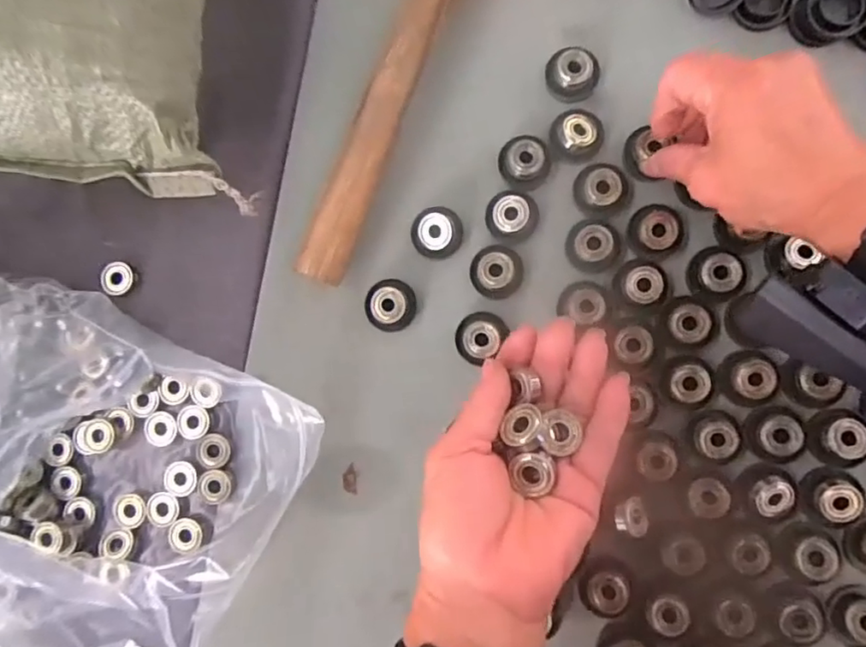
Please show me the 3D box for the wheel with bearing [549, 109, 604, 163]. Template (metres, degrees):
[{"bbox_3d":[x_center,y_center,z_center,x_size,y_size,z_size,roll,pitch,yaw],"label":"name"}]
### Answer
[{"bbox_3d":[0.088,-0.116,0.353,0.031,0.013,0.032,0,86,7],"label":"wheel with bearing"}]

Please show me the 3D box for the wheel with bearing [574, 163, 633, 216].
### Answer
[{"bbox_3d":[0.102,-0.082,0.348,0.033,0.012,0.031,0,86,7],"label":"wheel with bearing"}]

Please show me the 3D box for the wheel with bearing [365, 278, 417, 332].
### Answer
[{"bbox_3d":[-0.026,-0.011,0.359,0.029,0.014,0.031,0,86,7],"label":"wheel with bearing"}]

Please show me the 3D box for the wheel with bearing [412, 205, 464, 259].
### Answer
[{"bbox_3d":[0.003,-0.056,0.359,0.031,0.011,0.030,0,86,7],"label":"wheel with bearing"}]

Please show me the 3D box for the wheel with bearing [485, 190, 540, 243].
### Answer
[{"bbox_3d":[0.048,-0.066,0.354,0.031,0.013,0.032,0,86,7],"label":"wheel with bearing"}]

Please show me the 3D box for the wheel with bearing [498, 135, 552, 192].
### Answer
[{"bbox_3d":[0.056,-0.098,0.354,0.031,0.010,0.031,0,86,7],"label":"wheel with bearing"}]

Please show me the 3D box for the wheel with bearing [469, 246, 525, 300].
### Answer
[{"bbox_3d":[0.038,-0.032,0.353,0.031,0.014,0.032,0,86,7],"label":"wheel with bearing"}]

